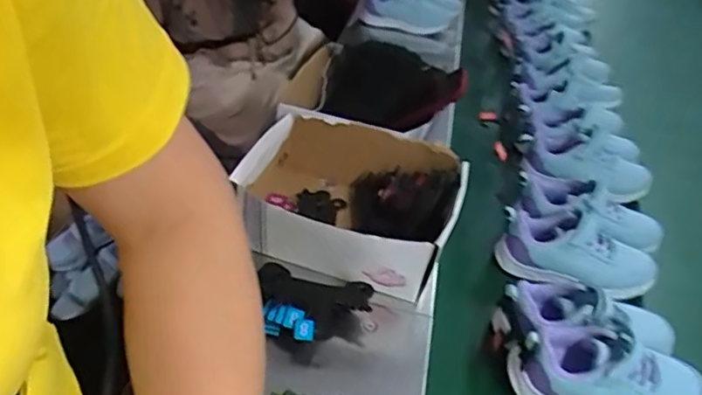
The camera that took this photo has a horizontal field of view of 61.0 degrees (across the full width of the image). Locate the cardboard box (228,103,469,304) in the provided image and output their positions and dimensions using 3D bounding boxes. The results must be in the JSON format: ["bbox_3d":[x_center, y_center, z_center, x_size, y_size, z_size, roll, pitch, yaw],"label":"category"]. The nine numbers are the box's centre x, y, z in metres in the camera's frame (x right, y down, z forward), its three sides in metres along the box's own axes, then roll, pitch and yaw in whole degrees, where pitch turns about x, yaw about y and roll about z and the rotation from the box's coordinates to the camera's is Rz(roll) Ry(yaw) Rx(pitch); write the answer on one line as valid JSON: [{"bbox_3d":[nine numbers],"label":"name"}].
[{"bbox_3d":[-0.009,0.006,0.710,0.255,0.103,0.200,15,39,11],"label":"cardboard box"}]

